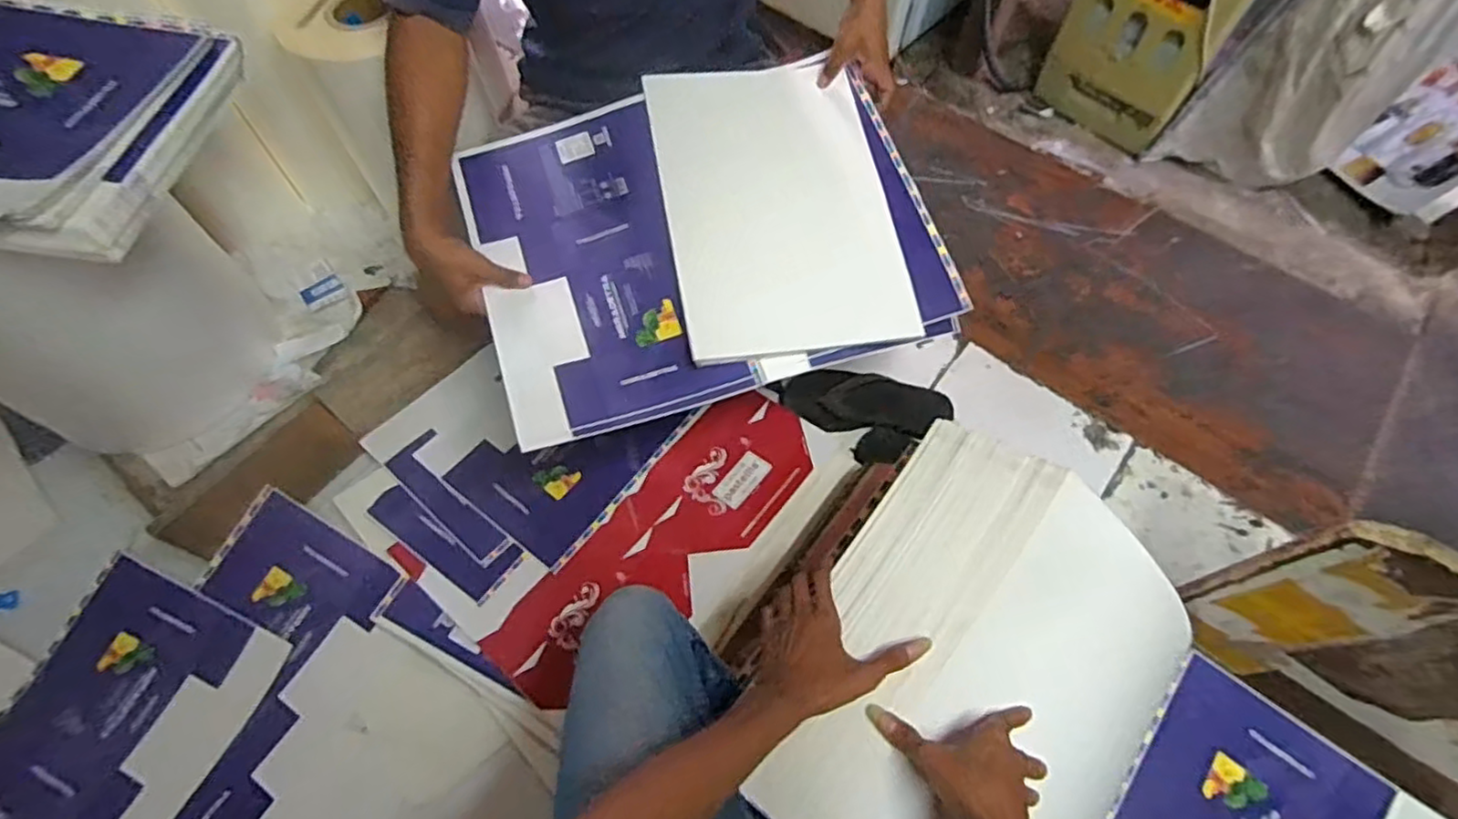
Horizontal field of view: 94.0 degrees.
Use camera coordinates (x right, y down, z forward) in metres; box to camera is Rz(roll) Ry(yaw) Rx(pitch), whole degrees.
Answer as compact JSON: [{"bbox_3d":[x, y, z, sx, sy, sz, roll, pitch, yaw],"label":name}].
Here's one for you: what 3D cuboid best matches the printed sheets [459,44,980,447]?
[{"bbox_3d":[-0.028,-0.235,0.874,0.567,0.088,0.433,-17,63,-10],"label":"printed sheets"}]

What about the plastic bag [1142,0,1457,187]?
[{"bbox_3d":[1.026,-0.650,1.120,0.278,0.581,0.180,32,64,16],"label":"plastic bag"}]

